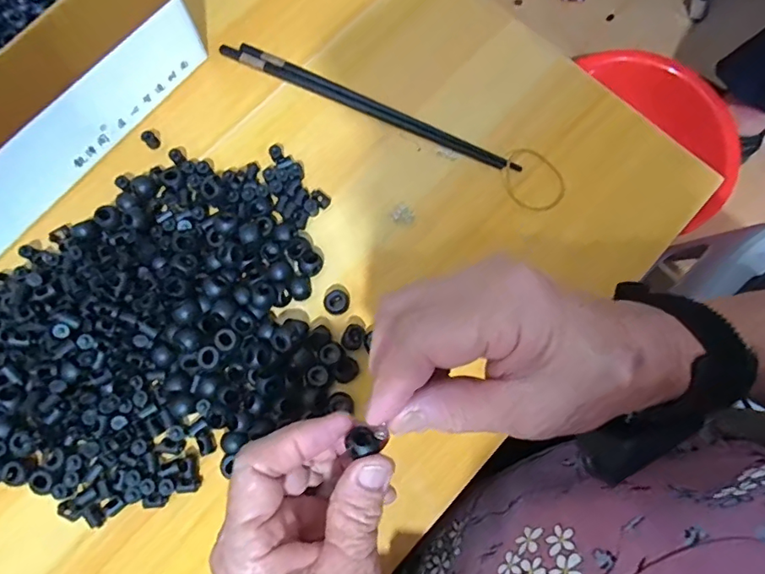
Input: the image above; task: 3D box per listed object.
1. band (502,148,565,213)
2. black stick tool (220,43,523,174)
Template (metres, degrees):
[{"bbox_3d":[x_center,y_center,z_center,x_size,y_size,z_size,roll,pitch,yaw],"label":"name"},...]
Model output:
[{"bbox_3d":[0.113,-0.081,0.374,0.043,0.004,0.051,-33,85,-10],"label":"band"},{"bbox_3d":[-0.010,-0.142,0.382,0.246,0.005,0.014,24,78,4],"label":"black stick tool"}]

